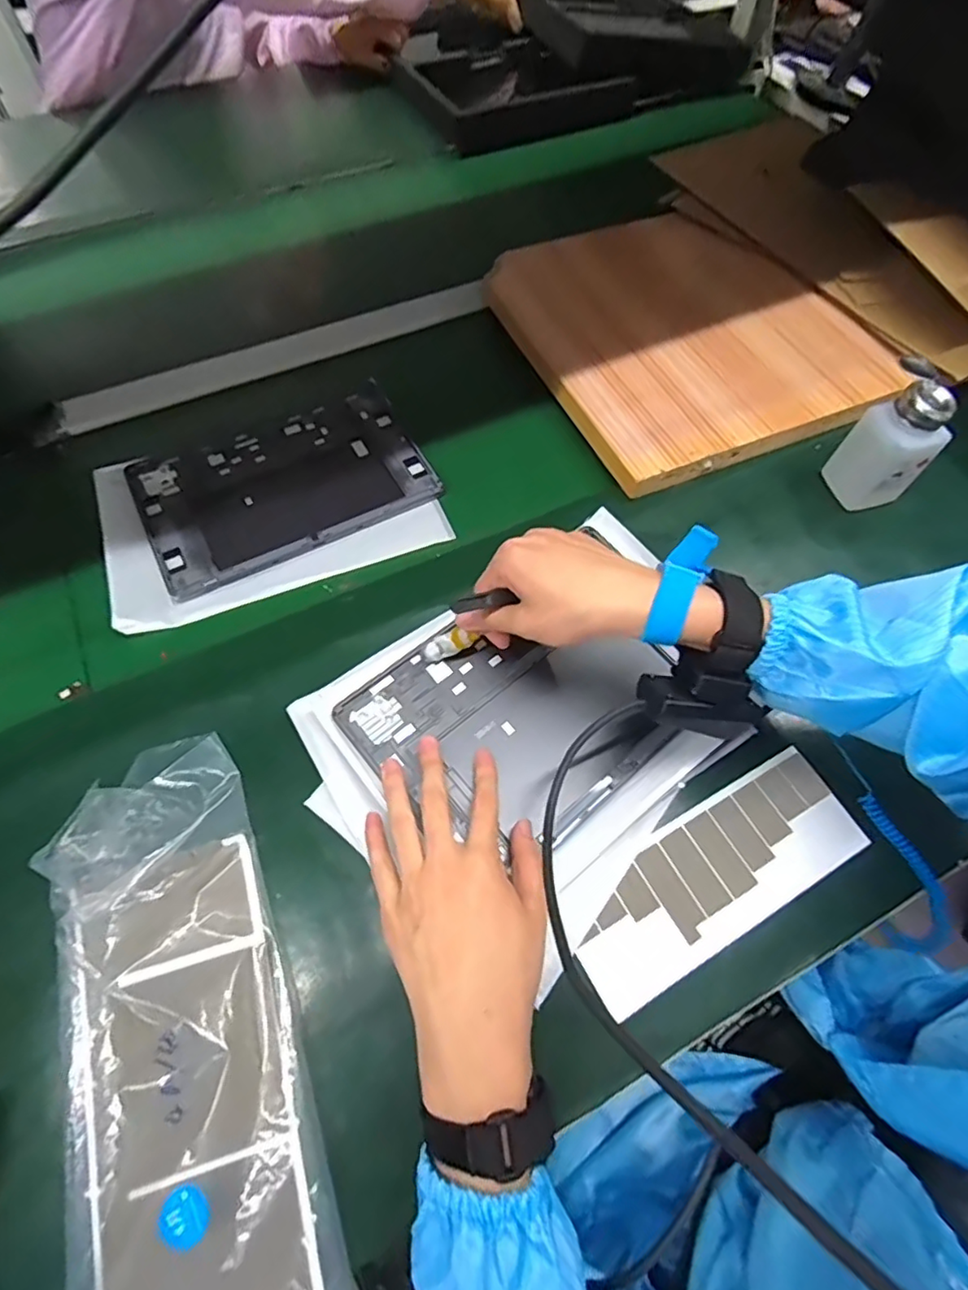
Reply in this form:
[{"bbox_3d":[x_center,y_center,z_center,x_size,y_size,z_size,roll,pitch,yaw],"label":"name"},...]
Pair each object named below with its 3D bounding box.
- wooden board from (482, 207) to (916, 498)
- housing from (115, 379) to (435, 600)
[{"bbox_3d":[0.204,-0.337,0.634,0.321,0.024,0.360,-22,65,-11],"label":"wooden board"},{"bbox_3d":[-0.187,-0.157,0.562,0.252,0.010,0.178,-25,67,-15],"label":"housing"}]

